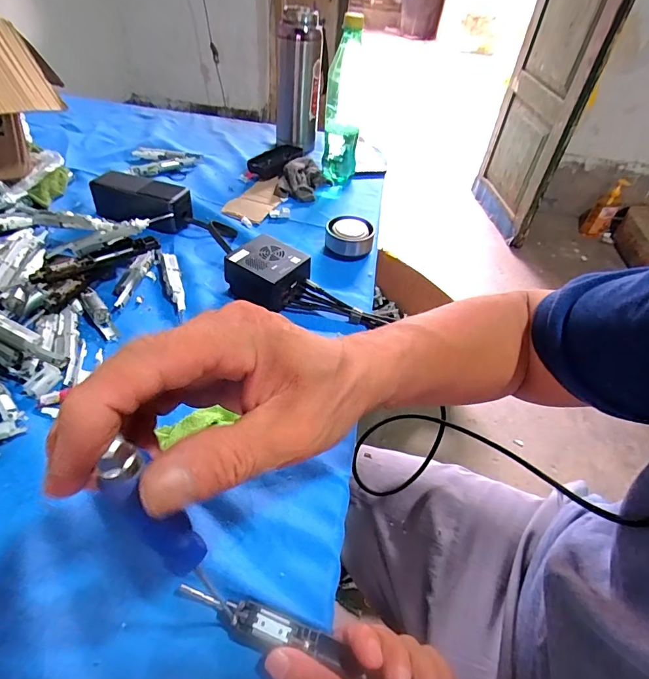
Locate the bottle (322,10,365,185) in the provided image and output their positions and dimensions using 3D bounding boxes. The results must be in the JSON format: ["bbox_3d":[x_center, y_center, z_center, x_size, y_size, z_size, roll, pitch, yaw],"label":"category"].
[{"bbox_3d":[0.031,-0.377,0.675,0.057,0.229,0.061,7,46,1],"label":"bottle"}]

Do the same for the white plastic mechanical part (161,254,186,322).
[{"bbox_3d":[-0.180,-0.067,0.500,0.020,0.013,0.109,-13,49,-17],"label":"white plastic mechanical part"}]

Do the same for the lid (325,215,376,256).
[{"bbox_3d":[0.035,-0.143,0.586,0.065,0.034,0.063,8,46,2],"label":"lid"}]

